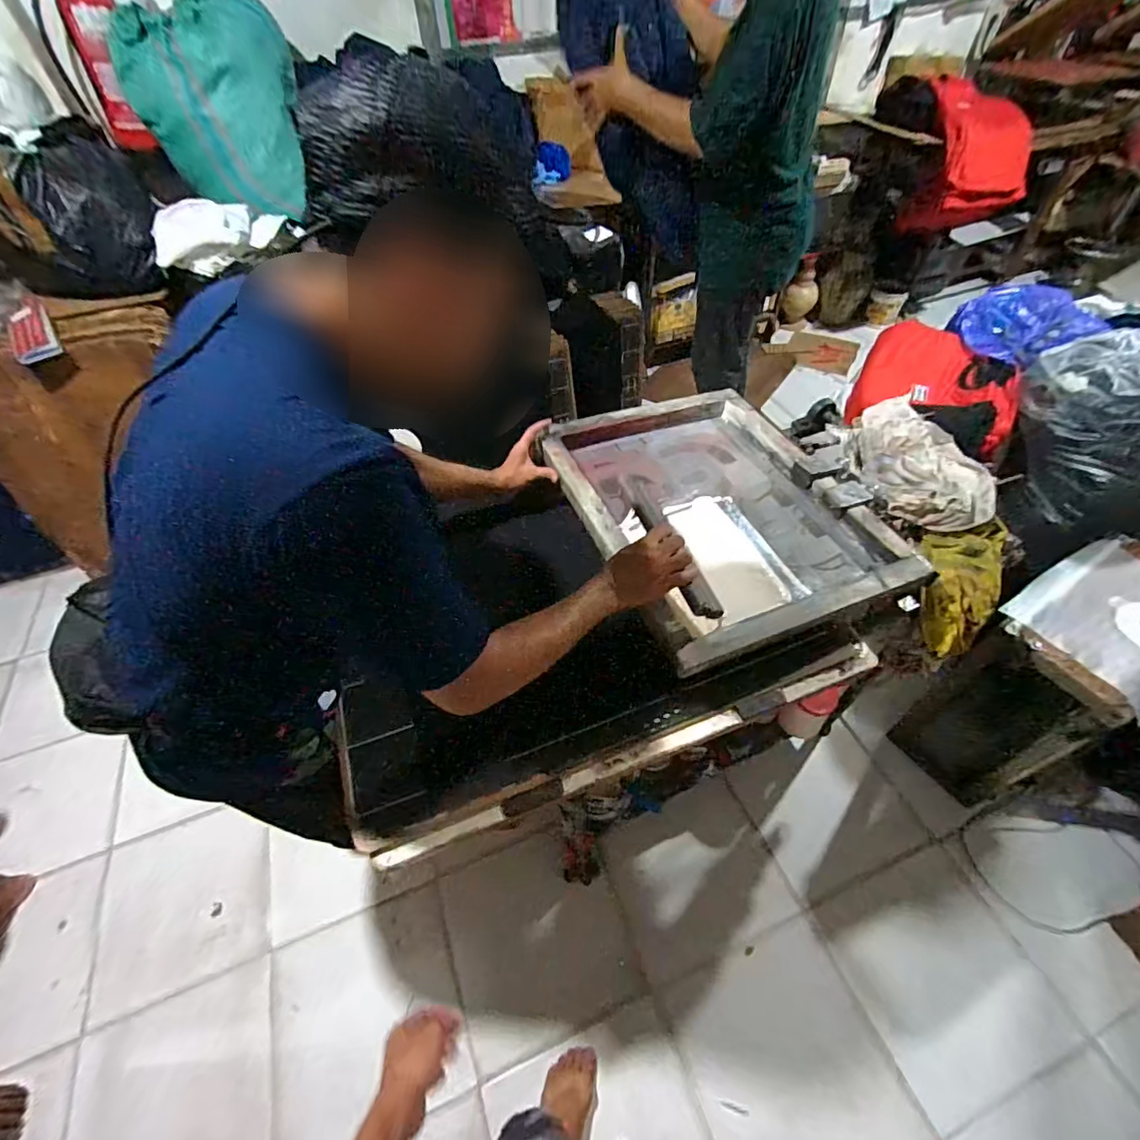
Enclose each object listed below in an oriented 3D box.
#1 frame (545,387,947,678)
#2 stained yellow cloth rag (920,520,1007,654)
[{"bbox_3d":[0.272,-0.126,0.951,0.497,0.061,0.571,-17,52,-19],"label":"frame"},{"bbox_3d":[0.679,0.028,0.906,0.124,0.055,0.238,16,88,16],"label":"stained yellow cloth rag"}]

